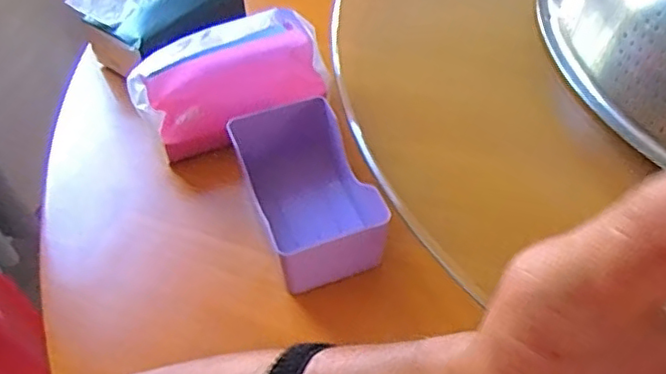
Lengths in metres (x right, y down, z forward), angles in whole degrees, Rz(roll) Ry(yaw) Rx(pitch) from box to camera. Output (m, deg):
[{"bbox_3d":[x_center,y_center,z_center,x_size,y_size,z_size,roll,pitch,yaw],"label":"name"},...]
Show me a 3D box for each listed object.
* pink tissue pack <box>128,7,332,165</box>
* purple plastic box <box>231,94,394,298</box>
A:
[{"bbox_3d":[-0.095,-0.096,0.564,0.167,0.066,0.092,-24,54,-17],"label":"pink tissue pack"},{"bbox_3d":[-0.016,0.004,0.504,0.101,0.063,0.148,-18,53,-13],"label":"purple plastic box"}]

